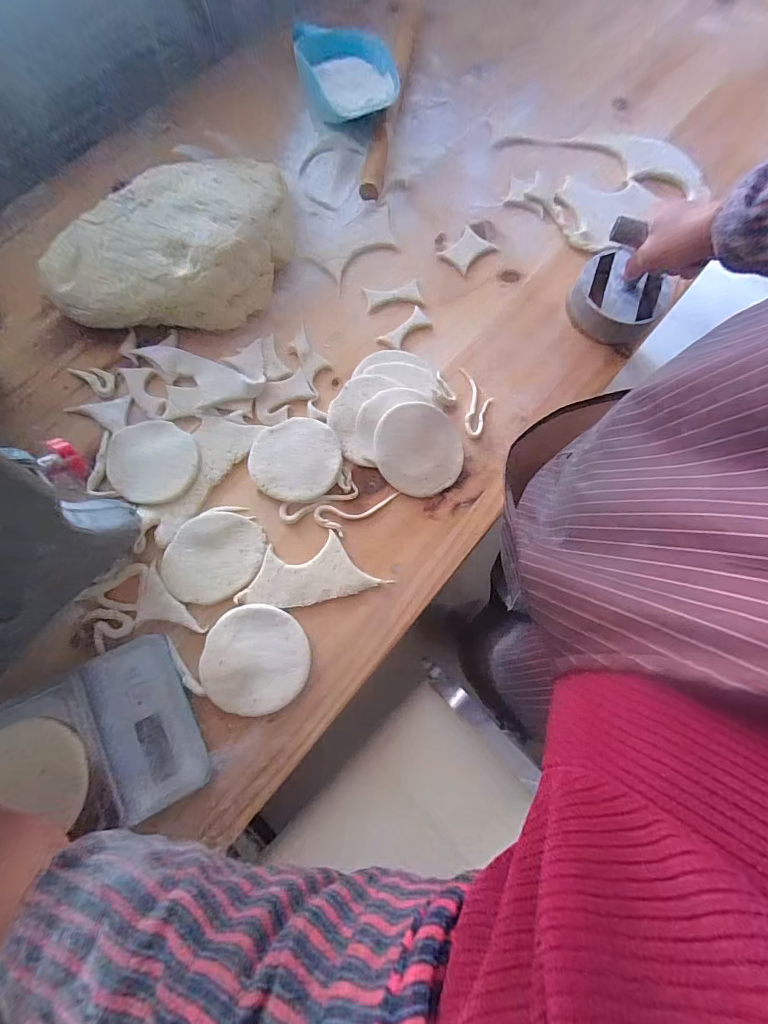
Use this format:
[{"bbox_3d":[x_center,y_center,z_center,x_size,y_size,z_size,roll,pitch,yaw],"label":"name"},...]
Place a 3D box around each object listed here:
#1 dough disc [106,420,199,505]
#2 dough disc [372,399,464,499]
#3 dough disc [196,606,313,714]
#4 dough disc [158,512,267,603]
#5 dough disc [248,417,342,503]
[{"bbox_3d":[-0.275,-0.060,0.504,0.111,0.009,0.099,14,75,2],"label":"dough disc"},{"bbox_3d":[0.043,-0.074,0.511,0.105,0.012,0.107,-3,89,-12],"label":"dough disc"},{"bbox_3d":[-0.135,0.156,0.453,0.108,0.008,0.107,4,75,-1],"label":"dough disc"},{"bbox_3d":[-0.193,0.050,0.480,0.102,0.005,0.104,0,75,-2],"label":"dough disc"},{"bbox_3d":[-0.105,-0.063,0.509,0.102,0.013,0.102,0,75,-2],"label":"dough disc"}]

